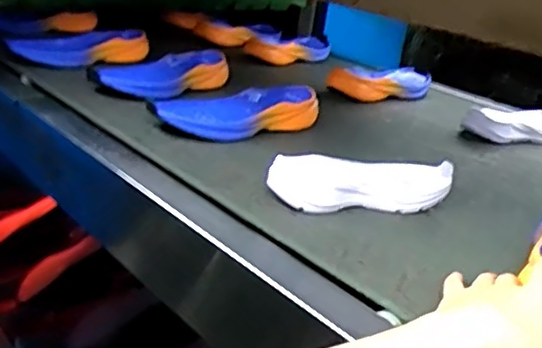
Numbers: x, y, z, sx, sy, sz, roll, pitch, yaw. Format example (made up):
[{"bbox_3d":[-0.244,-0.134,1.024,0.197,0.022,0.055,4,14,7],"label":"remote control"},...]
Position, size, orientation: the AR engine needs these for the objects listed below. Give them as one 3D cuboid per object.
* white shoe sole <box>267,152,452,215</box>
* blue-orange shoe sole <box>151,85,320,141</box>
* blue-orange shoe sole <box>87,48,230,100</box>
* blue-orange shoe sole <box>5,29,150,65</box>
[{"bbox_3d":[0.096,0.011,0.639,0.205,0.038,0.064,-1,22,-22],"label":"white shoe sole"},{"bbox_3d":[-0.042,-0.077,0.808,0.245,0.044,0.070,-12,29,-42],"label":"blue-orange shoe sole"},{"bbox_3d":[-0.163,-0.143,0.906,0.070,0.049,0.247,24,25,29],"label":"blue-orange shoe sole"},{"bbox_3d":[-0.294,-0.194,0.966,0.065,0.045,0.216,28,28,37],"label":"blue-orange shoe sole"}]

